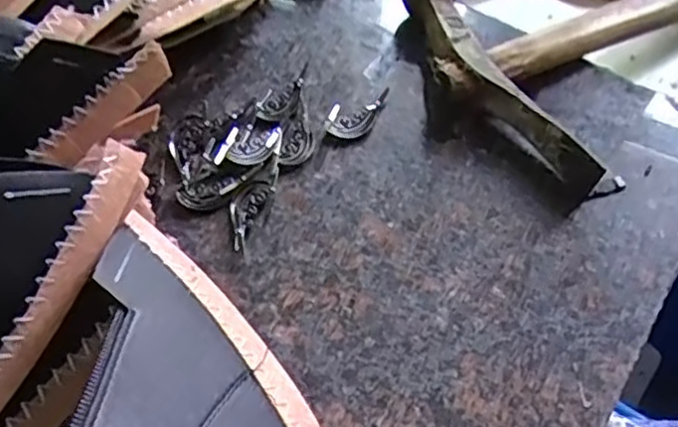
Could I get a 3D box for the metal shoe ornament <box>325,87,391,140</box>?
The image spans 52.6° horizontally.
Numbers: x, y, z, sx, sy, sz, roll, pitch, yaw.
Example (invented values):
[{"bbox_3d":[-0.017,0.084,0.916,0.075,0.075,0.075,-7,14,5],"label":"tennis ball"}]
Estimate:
[{"bbox_3d":[0.010,-0.054,0.356,0.021,0.004,0.041,27,61,15],"label":"metal shoe ornament"}]

